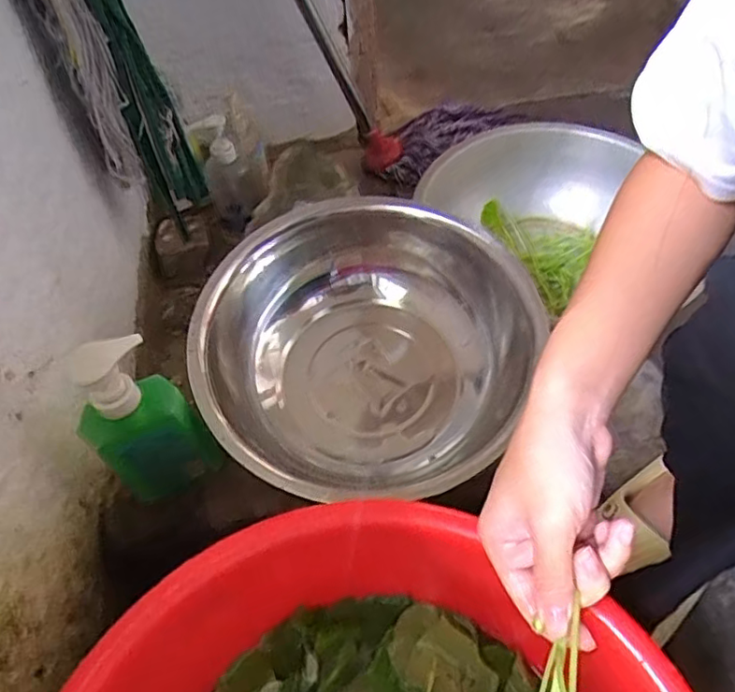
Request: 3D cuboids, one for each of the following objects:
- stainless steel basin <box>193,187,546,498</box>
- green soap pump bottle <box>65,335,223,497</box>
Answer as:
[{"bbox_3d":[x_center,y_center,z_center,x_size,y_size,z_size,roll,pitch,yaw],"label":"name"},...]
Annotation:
[{"bbox_3d":[0.000,0.007,0.627,0.326,0.139,0.323,-2,53,3],"label":"stainless steel basin"},{"bbox_3d":[-0.196,0.070,0.527,0.089,0.210,0.045,-19,54,-10],"label":"green soap pump bottle"}]

